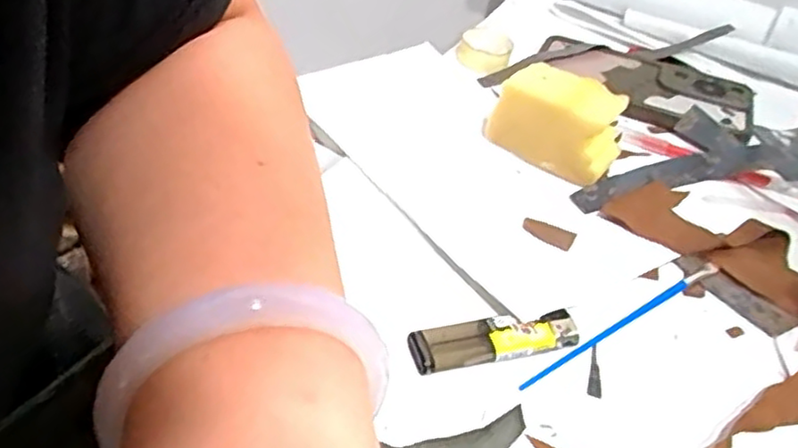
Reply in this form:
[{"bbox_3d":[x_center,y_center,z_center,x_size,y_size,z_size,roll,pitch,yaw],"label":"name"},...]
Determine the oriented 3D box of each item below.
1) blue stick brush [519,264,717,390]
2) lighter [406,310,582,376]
[{"bbox_3d":[0.114,0.047,0.358,0.145,0.005,0.005,-22,48,-30],"label":"blue stick brush"},{"bbox_3d":[0.044,0.054,0.336,0.082,0.012,0.022,-6,43,-18],"label":"lighter"}]

